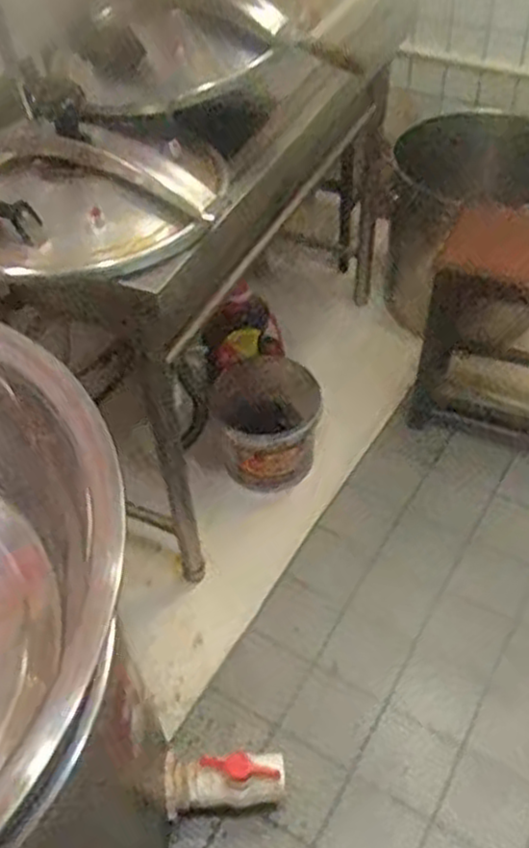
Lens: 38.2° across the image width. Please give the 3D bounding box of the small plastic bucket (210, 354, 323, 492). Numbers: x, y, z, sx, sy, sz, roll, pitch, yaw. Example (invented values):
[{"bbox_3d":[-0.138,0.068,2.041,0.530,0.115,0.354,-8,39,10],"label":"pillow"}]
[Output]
[{"bbox_3d":[0.006,-0.005,1.685,0.225,0.227,0.195,-11,49,-6],"label":"small plastic bucket"}]

